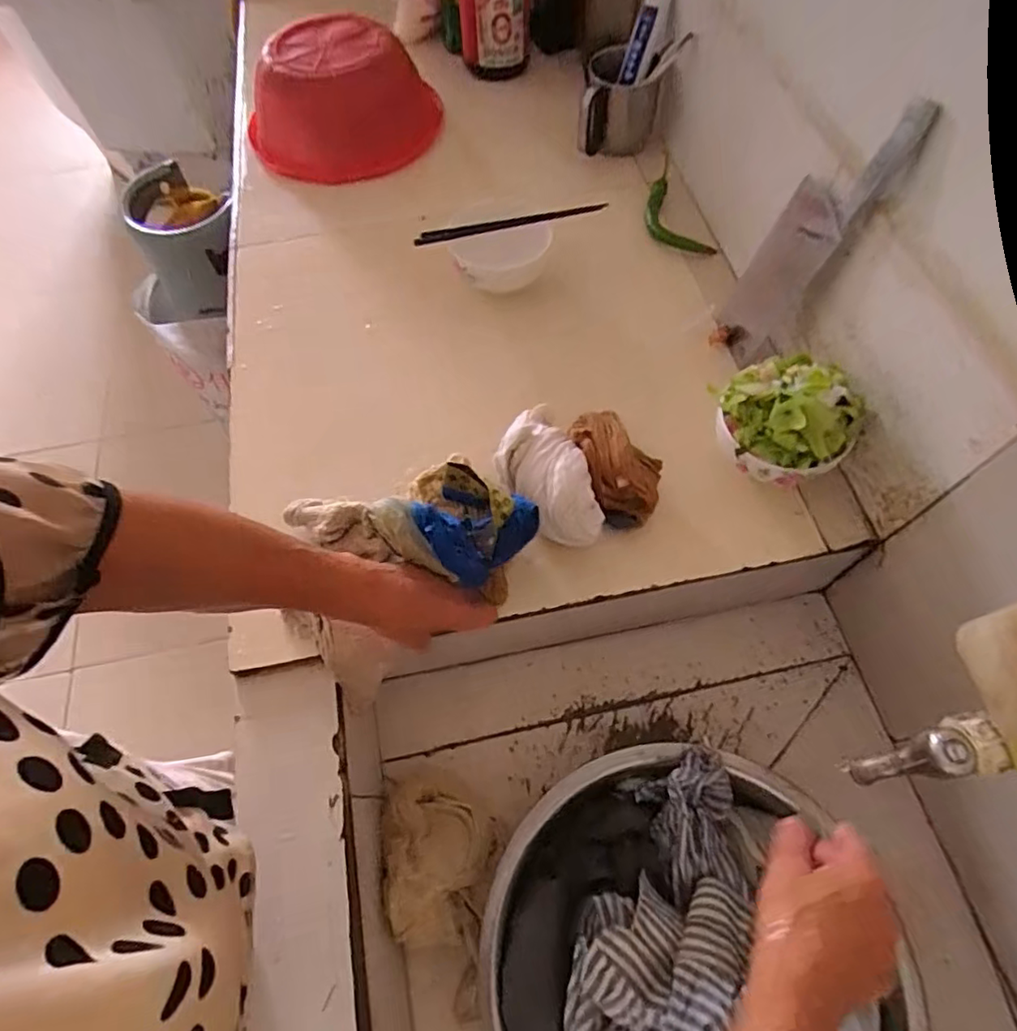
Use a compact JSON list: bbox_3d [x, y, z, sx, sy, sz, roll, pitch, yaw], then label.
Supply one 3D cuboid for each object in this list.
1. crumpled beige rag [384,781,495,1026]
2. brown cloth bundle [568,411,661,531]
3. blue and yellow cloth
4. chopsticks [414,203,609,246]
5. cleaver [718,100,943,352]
[{"bbox_3d":[-0.072,0.329,0.567,0.091,0.087,0.140,-13,62,-5],"label":"crumpled beige rag"},{"bbox_3d":[0.112,-0.044,0.612,0.075,0.059,0.122,-14,62,-6],"label":"brown cloth bundle"},{"bbox_3d":[-0.049,0.014,0.547,0.128,0.086,0.096,31,67,17],"label":"blue and yellow cloth"},{"bbox_3d":[0.005,-0.361,0.728,0.241,0.011,0.021,-13,62,-5],"label":"chopsticks"},{"bbox_3d":[0.302,-0.287,0.597,0.026,0.273,0.084,-9,66,-13],"label":"cleaver"}]

